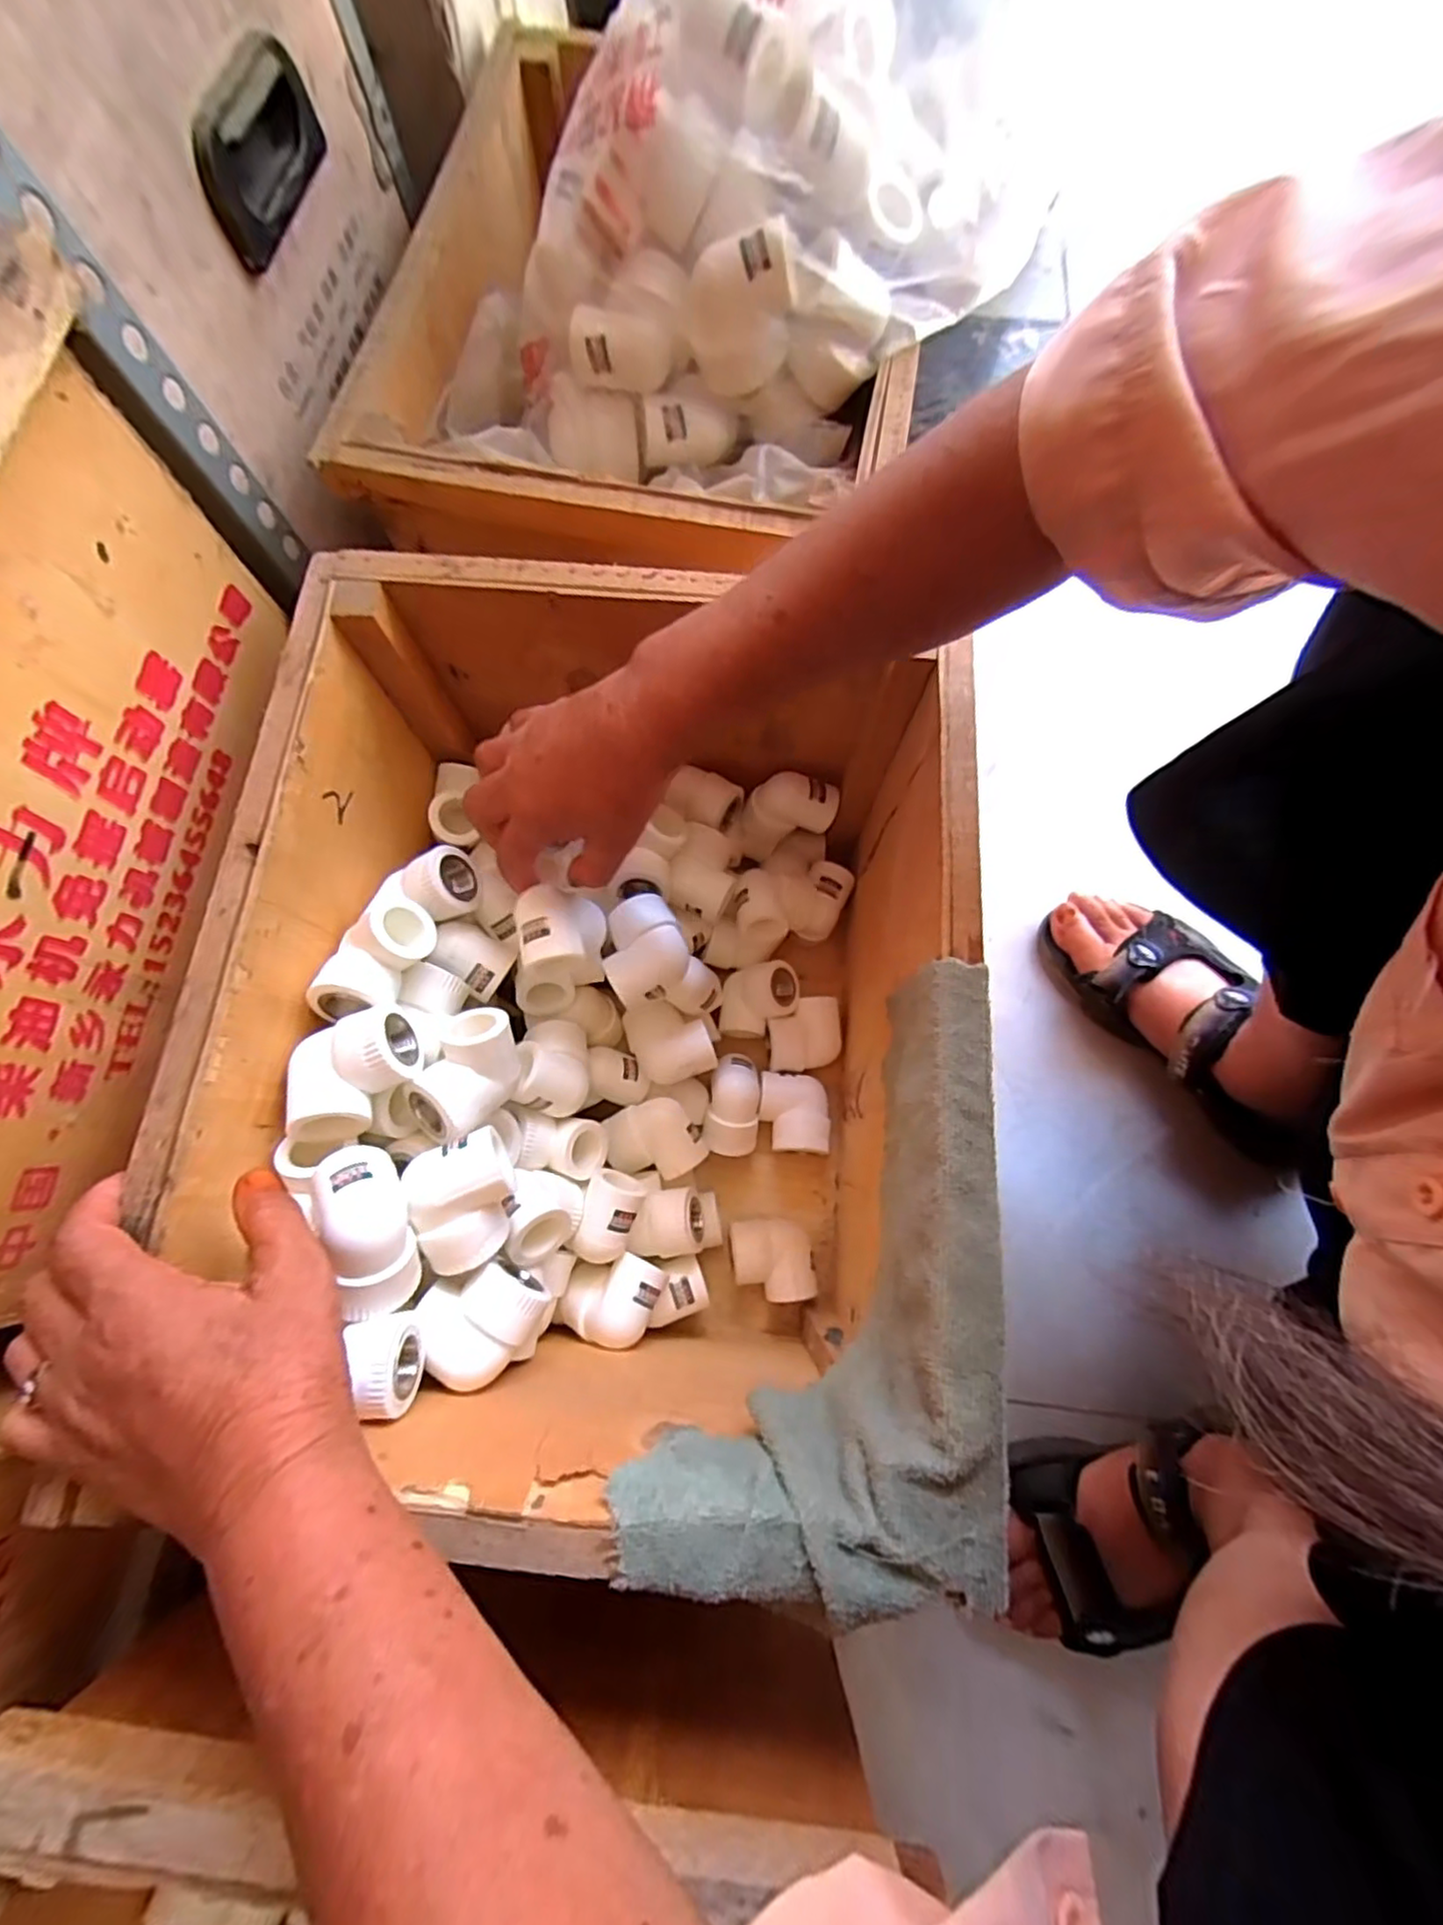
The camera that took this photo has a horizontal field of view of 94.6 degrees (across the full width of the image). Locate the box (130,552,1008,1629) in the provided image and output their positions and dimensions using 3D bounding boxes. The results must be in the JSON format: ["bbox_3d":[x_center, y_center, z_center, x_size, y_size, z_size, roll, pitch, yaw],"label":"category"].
[{"bbox_3d":[-0.059,0.040,0.405,0.336,0.248,0.420,4,74,0],"label":"box"}]

